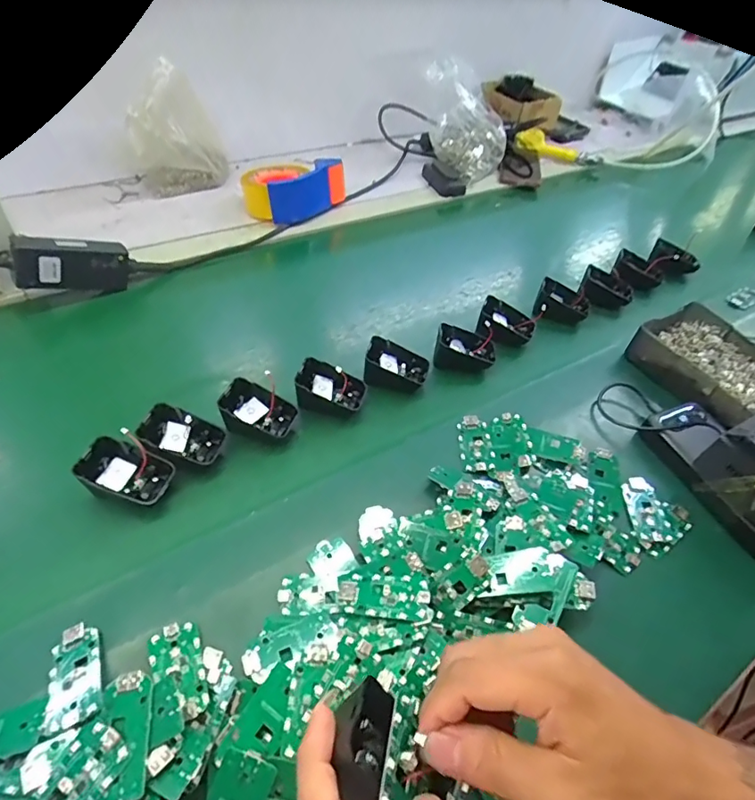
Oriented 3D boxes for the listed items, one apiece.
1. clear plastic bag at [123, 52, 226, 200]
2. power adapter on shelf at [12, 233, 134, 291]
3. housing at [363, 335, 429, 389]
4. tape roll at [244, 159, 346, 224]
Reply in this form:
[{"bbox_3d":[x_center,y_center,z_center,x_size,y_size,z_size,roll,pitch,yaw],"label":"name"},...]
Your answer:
[{"bbox_3d":[-0.304,-0.400,0.755,0.136,0.153,0.071,-13,50,-18],"label":"clear plastic bag"},{"bbox_3d":[-0.349,-0.155,0.570,0.114,0.051,0.034,-10,44,-43],"label":"power adapter on shelf"},{"bbox_3d":[0.020,-0.037,0.528,0.069,0.031,0.048,9,47,2],"label":"housing"},{"bbox_3d":[-0.136,-0.336,0.777,0.133,0.072,0.133,38,54,26],"label":"tape roll"}]

